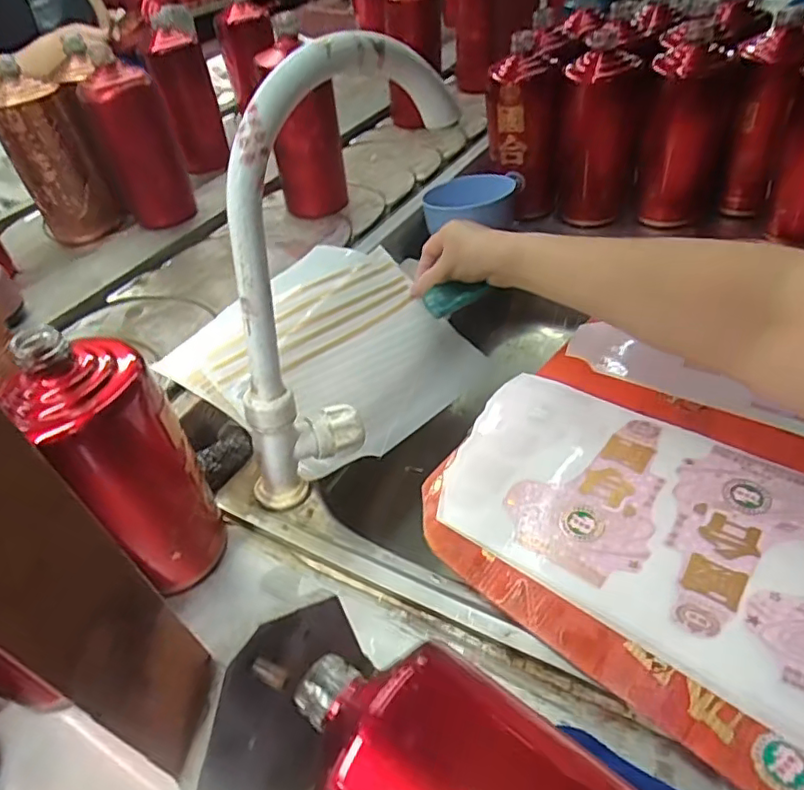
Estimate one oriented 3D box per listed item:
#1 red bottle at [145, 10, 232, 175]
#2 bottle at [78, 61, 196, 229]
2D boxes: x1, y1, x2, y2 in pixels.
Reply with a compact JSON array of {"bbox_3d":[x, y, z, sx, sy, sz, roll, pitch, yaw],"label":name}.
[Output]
[{"bbox_3d":[-0.283,-0.392,0.776,0.069,0.193,0.069,-19,45,-12],"label":"red bottle"},{"bbox_3d":[-0.283,-0.264,0.638,0.075,0.166,0.071,-22,46,-16],"label":"bottle"}]

